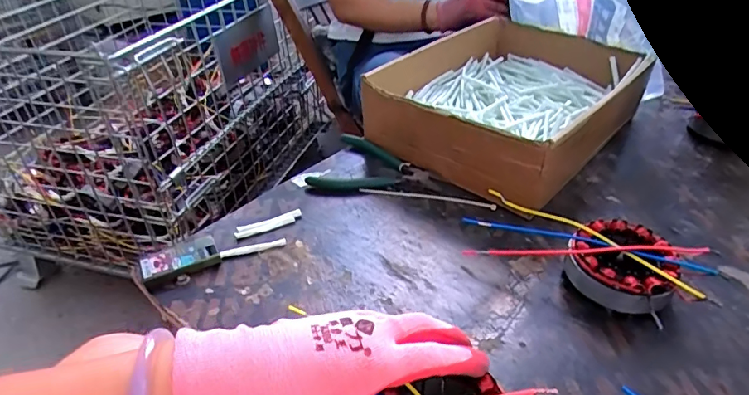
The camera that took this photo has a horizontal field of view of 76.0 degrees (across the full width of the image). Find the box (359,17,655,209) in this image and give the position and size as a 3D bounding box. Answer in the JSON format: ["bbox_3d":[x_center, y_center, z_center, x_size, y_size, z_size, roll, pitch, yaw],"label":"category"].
[{"bbox_3d":[0.179,-0.128,0.624,0.247,0.093,0.345,29,45,33],"label":"box"}]

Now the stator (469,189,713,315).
[{"bbox_3d":[0.181,0.049,0.433,0.196,0.041,0.087,19,41,24],"label":"stator"}]

